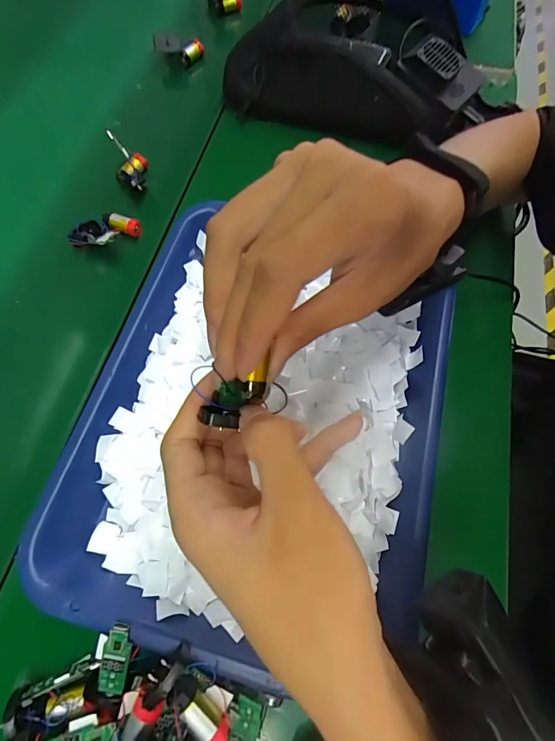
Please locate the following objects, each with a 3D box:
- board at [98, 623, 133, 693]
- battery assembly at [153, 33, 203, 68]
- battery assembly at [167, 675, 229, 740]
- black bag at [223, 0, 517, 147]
[{"bbox_3d":[-0.094,0.169,0.208,0.015,0.007,0.040,12,95,2],"label":"board"},{"bbox_3d":[-0.126,-0.406,0.451,0.066,0.028,0.012,10,68,1],"label":"battery assembly"},{"bbox_3d":[-0.043,0.182,0.190,0.013,0.014,0.039,-42,89,-17],"label":"battery assembly"},{"bbox_3d":[0.095,-0.365,0.405,0.299,0.082,0.192,8,68,0],"label":"black bag"}]

